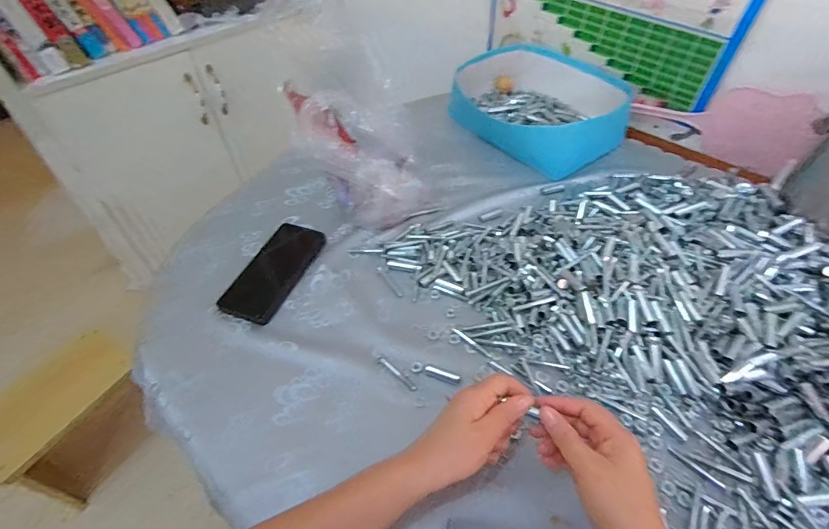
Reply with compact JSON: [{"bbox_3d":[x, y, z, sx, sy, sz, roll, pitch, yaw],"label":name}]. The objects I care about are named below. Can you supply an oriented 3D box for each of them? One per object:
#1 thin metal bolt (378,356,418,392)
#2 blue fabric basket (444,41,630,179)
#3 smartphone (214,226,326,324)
[{"bbox_3d":[-0.020,0.124,0.477,0.056,0.004,0.008,32,57,26],"label":"thin metal bolt"},{"bbox_3d":[0.239,-0.307,0.794,0.223,0.099,0.298,-34,57,-26],"label":"blue fabric basket"},{"bbox_3d":[-0.192,0.004,0.586,0.084,0.011,0.174,15,51,14],"label":"smartphone"}]

